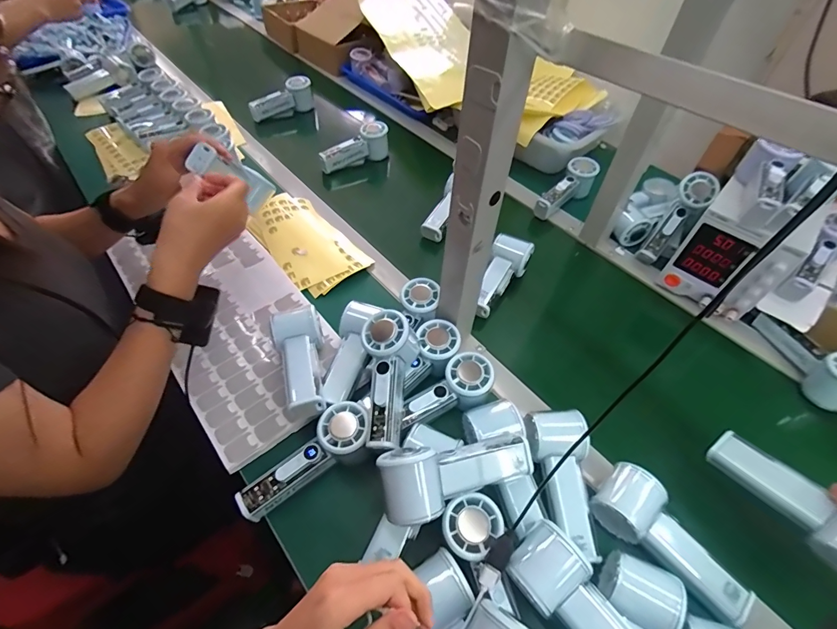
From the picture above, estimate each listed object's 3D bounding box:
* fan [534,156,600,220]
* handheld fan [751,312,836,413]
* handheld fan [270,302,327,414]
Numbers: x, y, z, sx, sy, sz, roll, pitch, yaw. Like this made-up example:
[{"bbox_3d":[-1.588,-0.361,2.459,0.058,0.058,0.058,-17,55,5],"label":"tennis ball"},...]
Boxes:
[{"bbox_3d":[0.278,-0.235,0.773,0.161,0.056,0.055,-41,63,-15],"label":"fan"},{"bbox_3d":[0.521,0.055,0.545,0.048,0.058,0.144,-21,55,-19],"label":"handheld fan"},{"bbox_3d":[-0.139,0.062,0.499,0.059,0.062,0.150,-14,53,-14],"label":"handheld fan"}]

